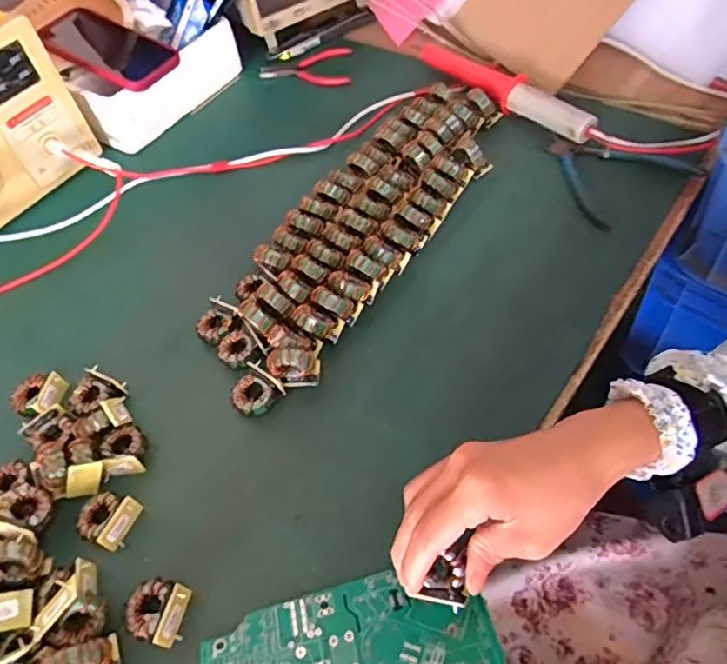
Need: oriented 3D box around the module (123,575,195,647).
[{"bbox_3d":[-0.134,0.183,0.373,0.037,0.017,0.037,8,55,13],"label":"module"}]

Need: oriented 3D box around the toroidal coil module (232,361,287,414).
[{"bbox_3d":[-0.088,0.046,0.459,0.038,0.015,0.039,-41,59,-21],"label":"toroidal coil module"}]

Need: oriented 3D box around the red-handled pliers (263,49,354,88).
[{"bbox_3d":[-0.077,-0.345,0.747,0.121,0.018,0.072,-2,55,4],"label":"red-handled pliers"}]

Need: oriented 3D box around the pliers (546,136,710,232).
[{"bbox_3d":[0.251,-0.170,0.587,0.130,0.014,0.134,-27,55,-12],"label":"pliers"}]

